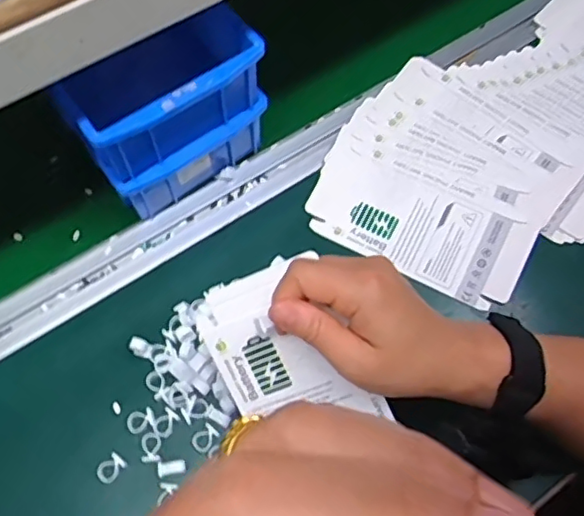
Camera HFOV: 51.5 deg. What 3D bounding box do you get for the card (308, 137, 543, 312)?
[{"bbox_3d":[0.099,-0.027,0.487,0.175,0.006,0.079,27,79,11],"label":"card"}]

